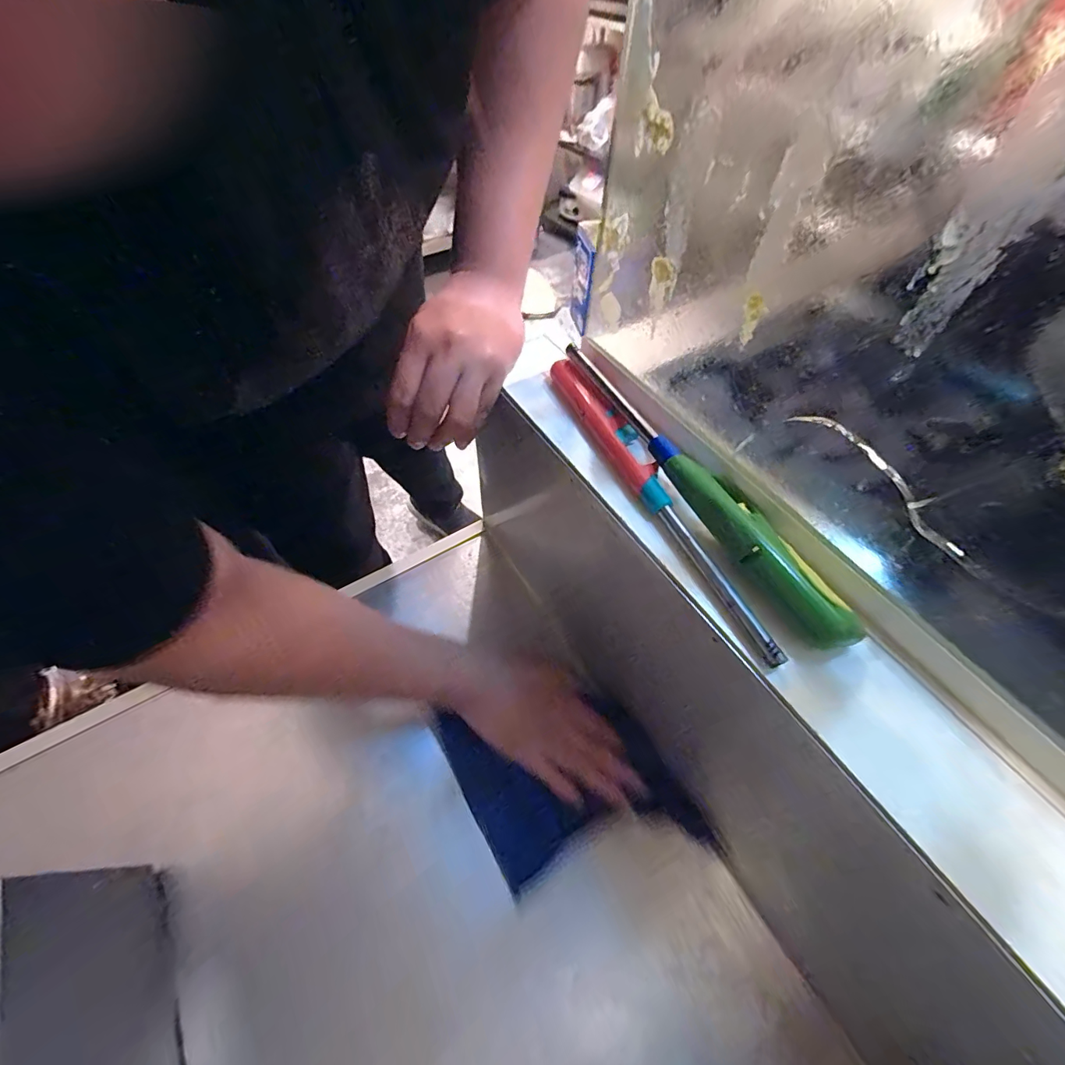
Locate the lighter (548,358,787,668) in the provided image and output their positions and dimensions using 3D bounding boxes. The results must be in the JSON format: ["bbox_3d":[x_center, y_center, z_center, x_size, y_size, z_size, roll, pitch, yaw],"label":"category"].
[{"bbox_3d":[0.080,-0.036,0.299,0.025,0.022,0.258,-20,57,-15],"label":"lighter"}]

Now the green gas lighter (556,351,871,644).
[{"bbox_3d":[0.097,-0.039,0.293,0.016,0.028,0.261,-23,58,-17],"label":"green gas lighter"}]

